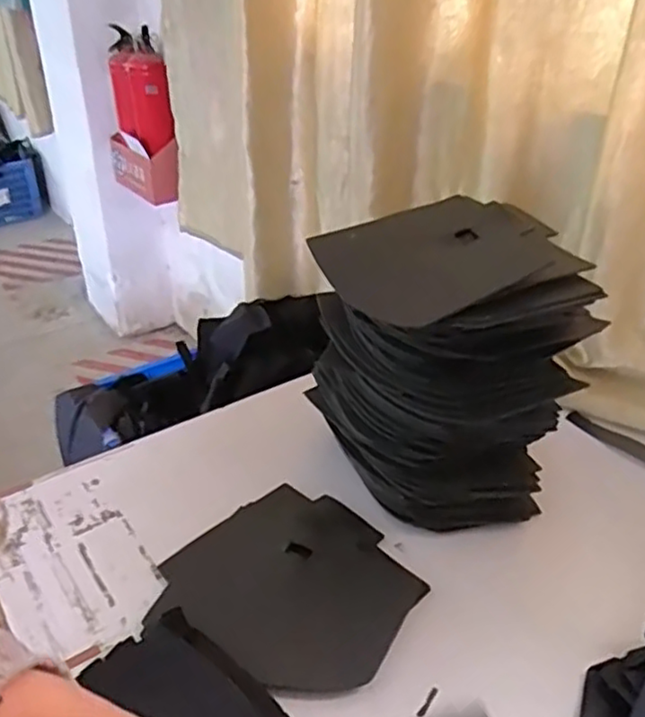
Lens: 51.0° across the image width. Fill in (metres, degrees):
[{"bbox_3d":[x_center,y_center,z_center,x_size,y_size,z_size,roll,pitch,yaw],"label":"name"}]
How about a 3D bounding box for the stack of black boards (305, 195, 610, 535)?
[{"bbox_3d":[0.124,0.002,0.731,0.203,0.302,0.232,-11,34,-14],"label":"stack of black boards"}]

